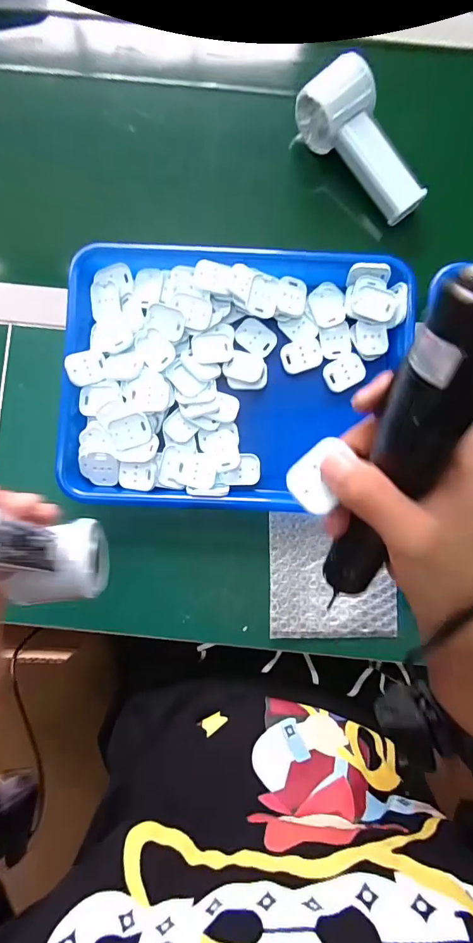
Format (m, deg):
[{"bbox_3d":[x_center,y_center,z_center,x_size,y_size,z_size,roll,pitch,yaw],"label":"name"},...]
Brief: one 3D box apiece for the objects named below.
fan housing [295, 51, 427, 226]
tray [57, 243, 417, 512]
[{"bbox_3d":[0.124,-0.317,0.416,0.060,0.049,0.143,-32,87,-3],"label":"fan housing"},{"bbox_3d":[-0.016,-0.091,0.422,0.298,0.037,0.249,2,86,0],"label":"tray"}]

